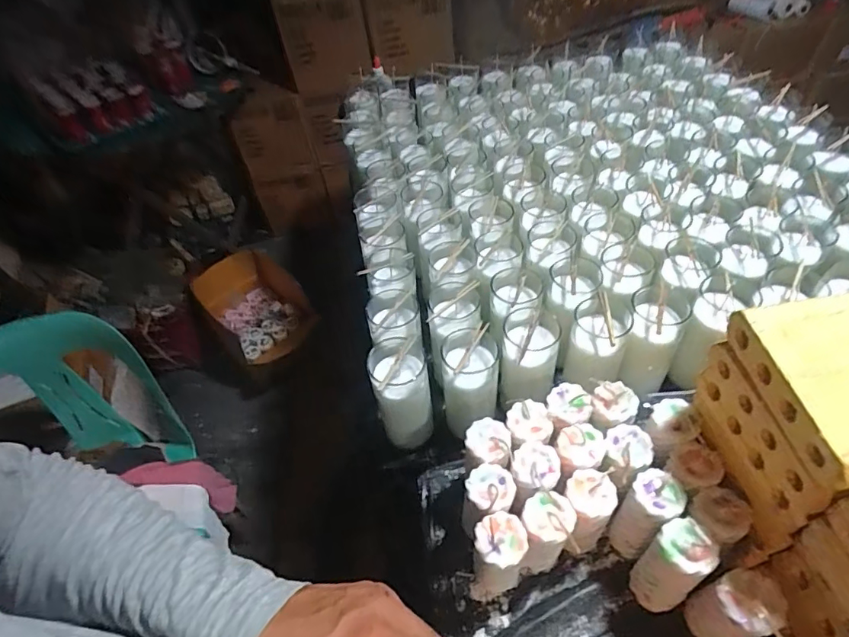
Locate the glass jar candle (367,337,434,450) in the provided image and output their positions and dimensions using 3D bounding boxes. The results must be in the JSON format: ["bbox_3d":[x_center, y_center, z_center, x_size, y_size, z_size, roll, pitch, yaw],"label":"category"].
[{"bbox_3d":[-0.028,0.103,0.655,0.069,0.155,0.081,-9,49,-2],"label":"glass jar candle"}]

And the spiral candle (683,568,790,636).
[{"bbox_3d":[0.297,0.294,0.488,0.052,0.144,0.051,-16,50,-8],"label":"spiral candle"}]

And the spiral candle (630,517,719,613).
[{"bbox_3d":[0.256,0.260,0.512,0.051,0.139,0.053,-3,49,3],"label":"spiral candle"}]

